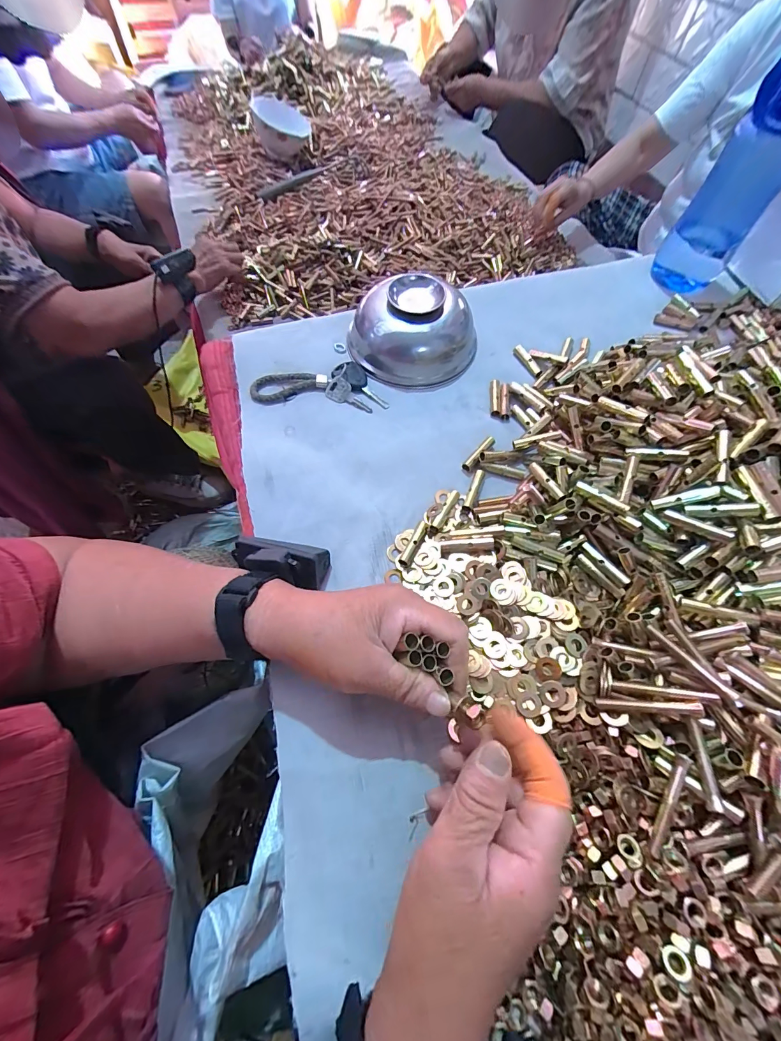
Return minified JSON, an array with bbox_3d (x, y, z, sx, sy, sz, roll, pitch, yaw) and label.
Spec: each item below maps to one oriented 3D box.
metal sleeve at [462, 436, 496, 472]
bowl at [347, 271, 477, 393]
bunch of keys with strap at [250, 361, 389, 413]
[{"bbox_3d":[0.085,-0.064,0.364,0.009,0.011,0.044,36,69,17],"label":"metal sleeve"},{"bbox_3d":[0.027,-0.211,0.416,0.138,0.065,0.138,0,63,1],"label":"bowl"},{"bbox_3d":[-0.074,-0.144,0.402,0.136,0.017,0.056,2,63,2],"label":"bunch of keys with strap"}]

